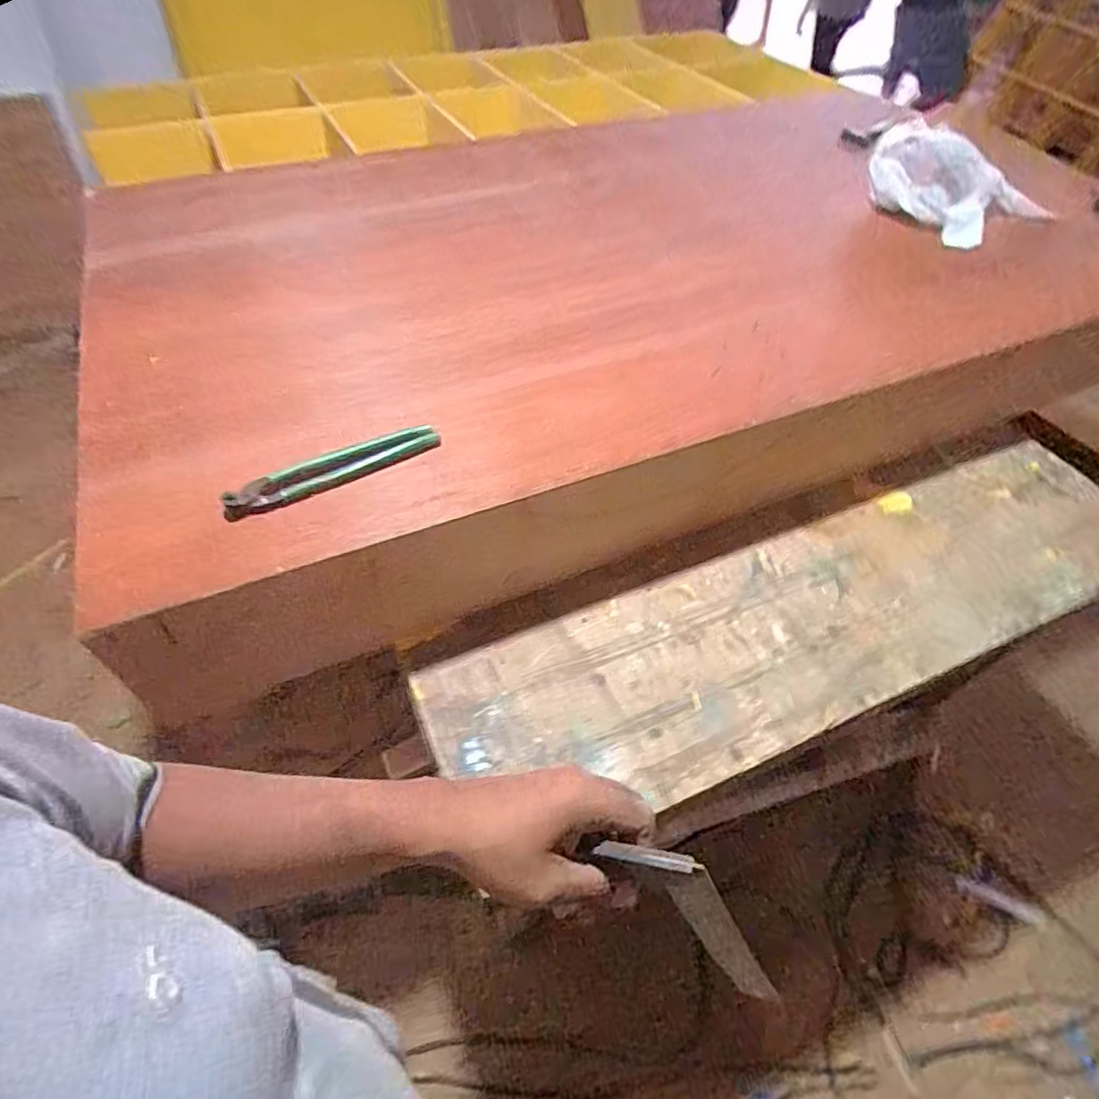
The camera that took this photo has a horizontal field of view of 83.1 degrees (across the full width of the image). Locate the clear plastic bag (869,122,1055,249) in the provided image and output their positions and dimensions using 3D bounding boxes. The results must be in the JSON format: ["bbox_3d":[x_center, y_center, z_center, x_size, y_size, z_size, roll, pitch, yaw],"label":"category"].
[{"bbox_3d":[0.897,-0.793,1.325,0.323,0.136,0.266,-19,52,-19],"label":"clear plastic bag"}]

